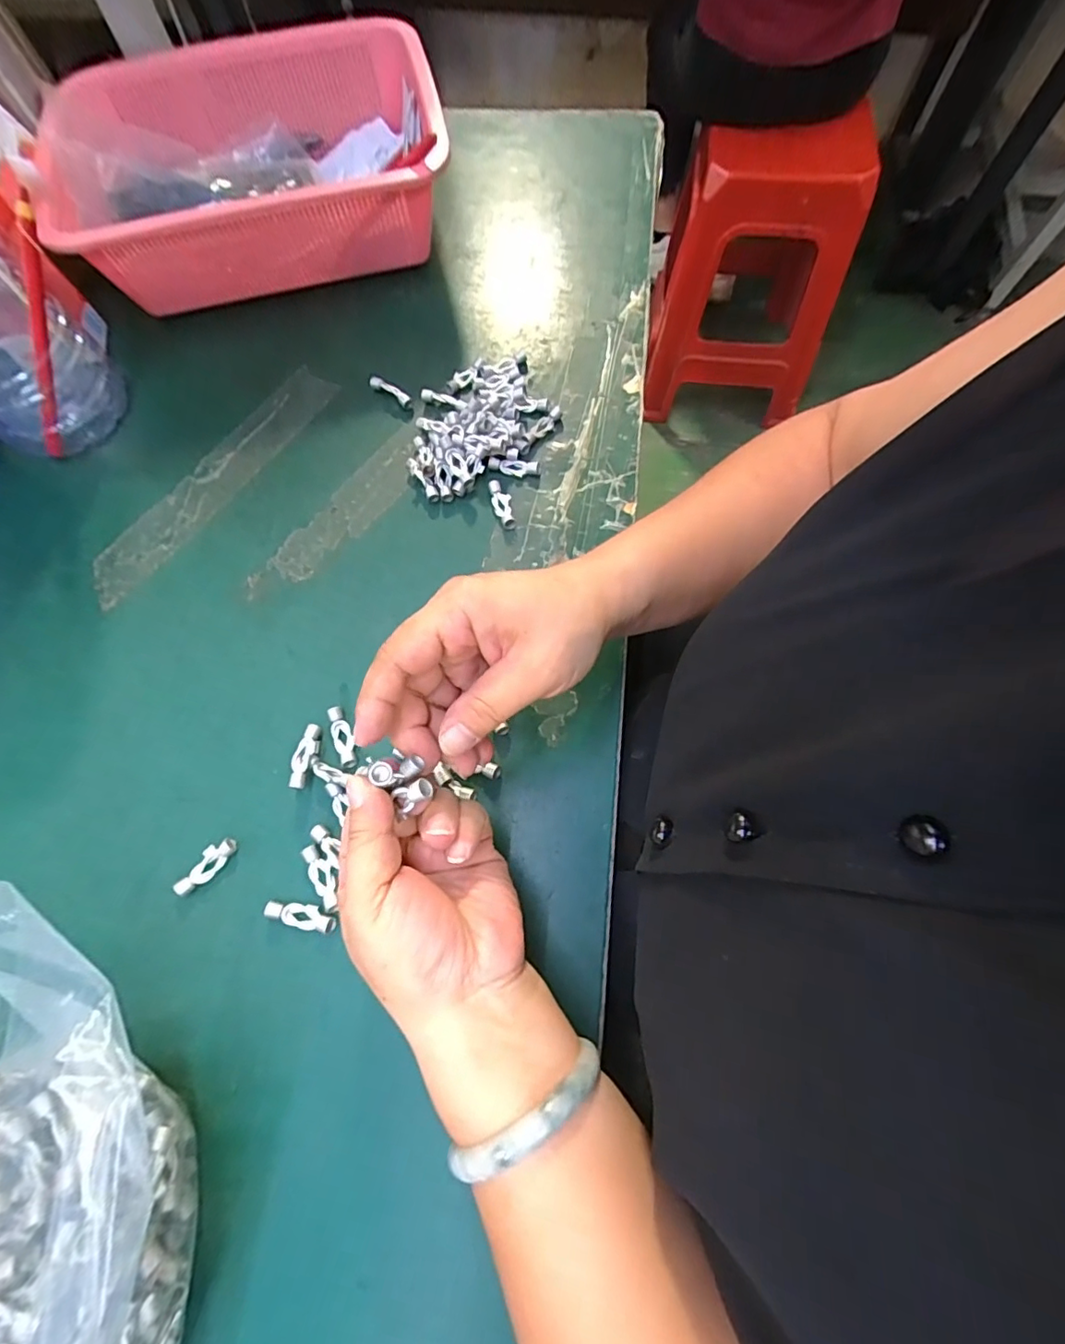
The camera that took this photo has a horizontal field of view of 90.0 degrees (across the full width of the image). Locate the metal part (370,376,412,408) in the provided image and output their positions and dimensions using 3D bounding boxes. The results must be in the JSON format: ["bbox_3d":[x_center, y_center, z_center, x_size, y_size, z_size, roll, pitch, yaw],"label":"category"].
[{"bbox_3d":[-0.107,-0.214,0.408,0.041,0.008,0.010,37,74,13],"label":"metal part"}]

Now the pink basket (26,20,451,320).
[{"bbox_3d":[-0.218,-0.403,0.437,0.290,0.093,0.211,-10,69,-2],"label":"pink basket"}]

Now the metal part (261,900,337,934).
[{"bbox_3d":[-0.124,0.131,0.286,0.040,0.008,0.012,10,70,6],"label":"metal part"}]

